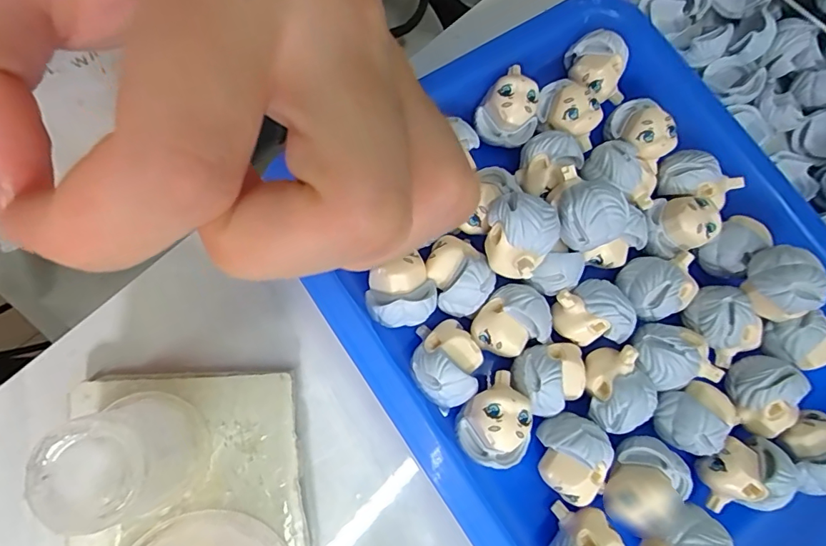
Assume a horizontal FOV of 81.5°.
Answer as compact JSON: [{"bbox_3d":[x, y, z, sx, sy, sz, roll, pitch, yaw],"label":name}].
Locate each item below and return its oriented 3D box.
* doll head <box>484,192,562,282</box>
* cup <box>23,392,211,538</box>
[{"bbox_3d":[0.035,-0.012,0.161,0.023,0.023,0.024,2,75,-6],"label":"doll head"},{"bbox_3d":[-0.080,0.053,0.136,0.028,0.039,0.031,-15,78,-11],"label":"cup"}]

